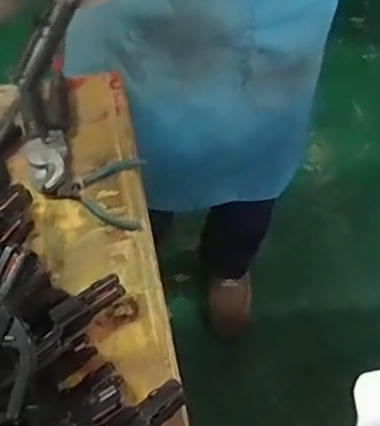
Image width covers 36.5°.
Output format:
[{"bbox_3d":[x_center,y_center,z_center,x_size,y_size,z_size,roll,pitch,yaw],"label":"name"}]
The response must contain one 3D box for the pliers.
[{"bbox_3d":[-0.109,-0.026,0.666,0.109,0.013,0.100,2,56,0],"label":"pliers"}]

